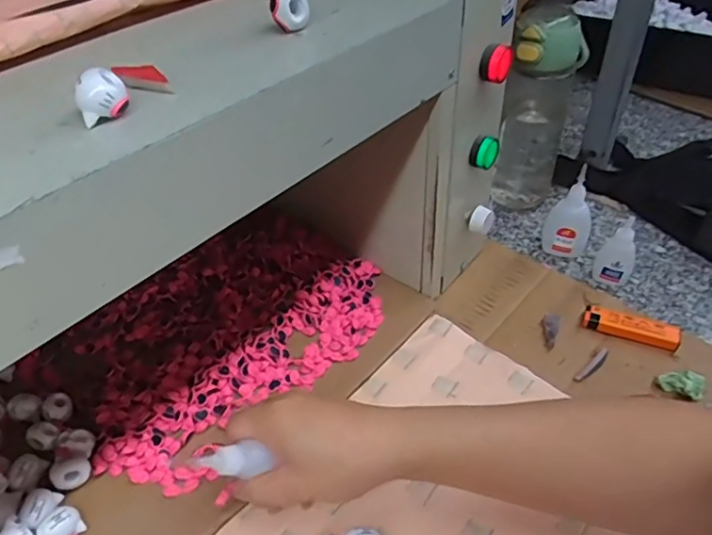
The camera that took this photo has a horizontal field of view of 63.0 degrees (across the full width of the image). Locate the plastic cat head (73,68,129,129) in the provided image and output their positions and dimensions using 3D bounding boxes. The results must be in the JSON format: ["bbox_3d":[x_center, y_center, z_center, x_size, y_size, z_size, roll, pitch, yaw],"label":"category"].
[{"bbox_3d":[-0.113,-0.076,0.257,0.021,0.019,0.017,-18,45,-18],"label":"plastic cat head"}]

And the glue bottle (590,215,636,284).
[{"bbox_3d":[0.252,-0.014,0.559,0.036,0.071,0.021,21,46,22],"label":"glue bottle"}]

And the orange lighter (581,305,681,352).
[{"bbox_3d":[0.245,0.054,0.521,0.079,0.018,0.020,18,45,19],"label":"orange lighter"}]

